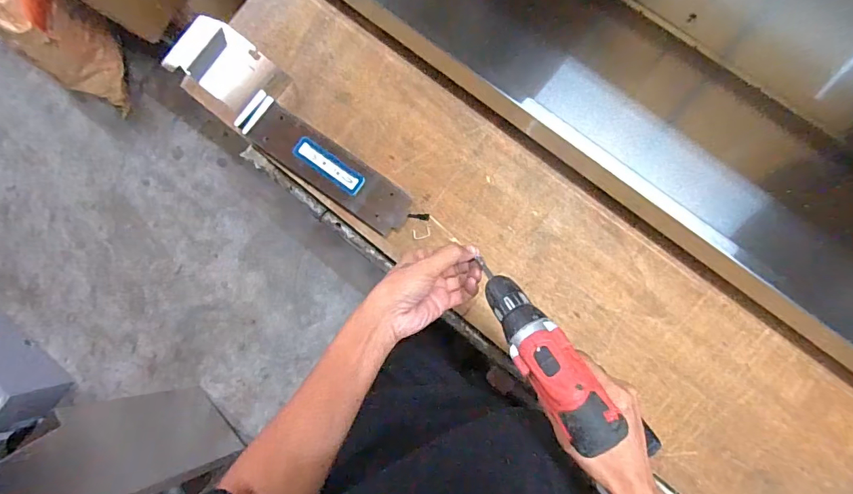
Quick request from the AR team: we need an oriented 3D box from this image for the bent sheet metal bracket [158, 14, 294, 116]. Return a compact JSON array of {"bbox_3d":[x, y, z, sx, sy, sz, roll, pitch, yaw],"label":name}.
[{"bbox_3d":[-0.313,-0.286,0.697,0.174,0.037,0.108,37,91,7],"label":"bent sheet metal bracket"}]

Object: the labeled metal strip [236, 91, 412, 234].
[{"bbox_3d":[-0.155,-0.129,0.673,0.295,0.027,0.074,35,90,7],"label":"labeled metal strip"}]

